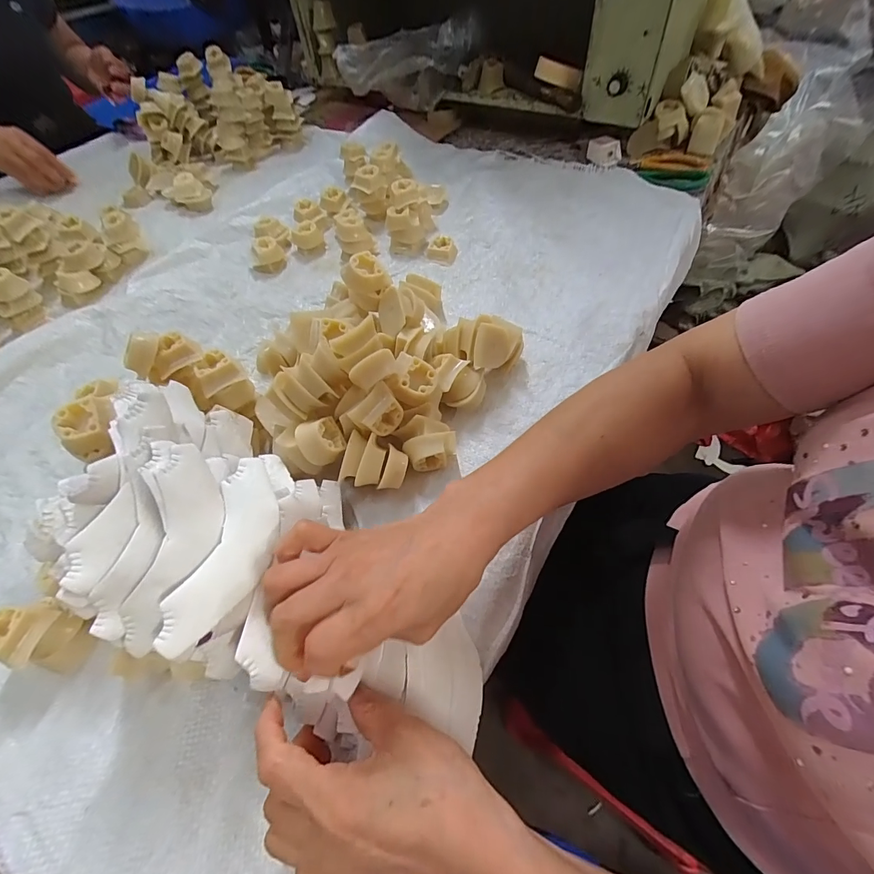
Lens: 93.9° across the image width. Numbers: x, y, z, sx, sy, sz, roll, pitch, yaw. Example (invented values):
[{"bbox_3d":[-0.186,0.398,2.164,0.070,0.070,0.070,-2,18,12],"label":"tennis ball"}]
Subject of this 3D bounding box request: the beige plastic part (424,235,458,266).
[{"bbox_3d":[0.005,-0.246,0.539,0.041,0.019,0.038,-1,57,4],"label":"beige plastic part"}]

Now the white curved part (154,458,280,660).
[{"bbox_3d":[-0.121,0.066,0.243,0.041,0.006,0.113,18,53,-17],"label":"white curved part"}]

